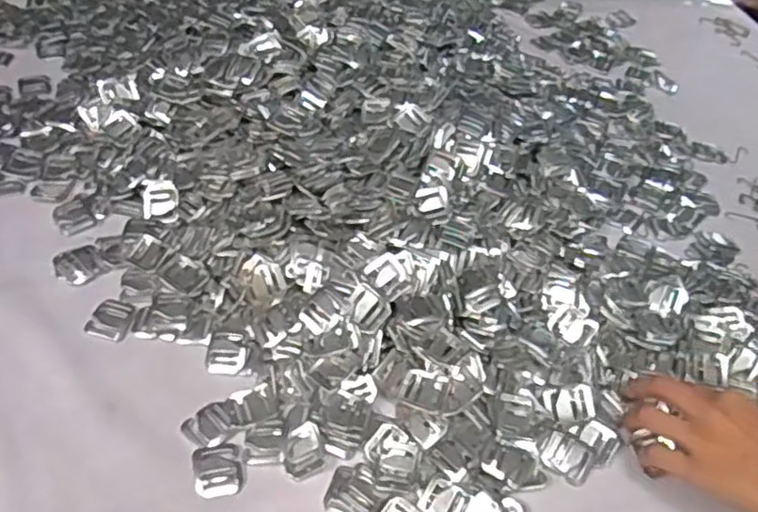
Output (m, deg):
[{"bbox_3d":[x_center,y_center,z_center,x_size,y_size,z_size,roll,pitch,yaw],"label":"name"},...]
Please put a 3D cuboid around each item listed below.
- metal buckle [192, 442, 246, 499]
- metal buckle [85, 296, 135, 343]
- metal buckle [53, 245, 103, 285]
[{"bbox_3d":[-0.107,0.144,0.456,0.031,0.005,0.036,-8,50,-13],"label":"metal buckle"},{"bbox_3d":[-0.208,0.049,0.528,0.032,0.004,0.034,16,49,8],"label":"metal buckle"},{"bbox_3d":[-0.247,0.007,0.557,0.034,0.004,0.035,-24,55,-25],"label":"metal buckle"}]

